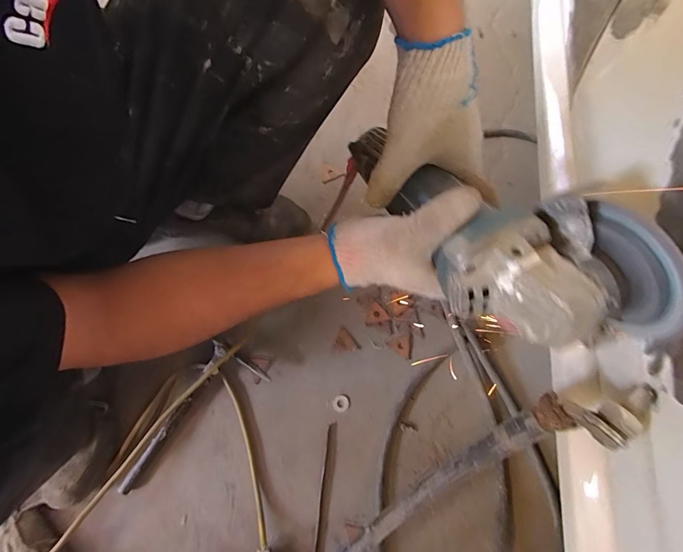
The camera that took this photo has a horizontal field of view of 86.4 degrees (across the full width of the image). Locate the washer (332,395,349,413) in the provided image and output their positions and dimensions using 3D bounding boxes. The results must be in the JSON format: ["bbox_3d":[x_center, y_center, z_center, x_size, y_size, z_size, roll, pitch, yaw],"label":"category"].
[{"bbox_3d":[-0.001,0.193,0.548,0.023,0.004,0.023,6,72,1],"label":"washer"}]

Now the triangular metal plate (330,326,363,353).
[{"bbox_3d":[0.010,0.107,0.571,0.042,0.004,0.042,22,73,6],"label":"triangular metal plate"}]

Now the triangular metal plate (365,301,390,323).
[{"bbox_3d":[0.058,0.062,0.587,0.036,0.004,0.035,19,73,5],"label":"triangular metal plate"}]

